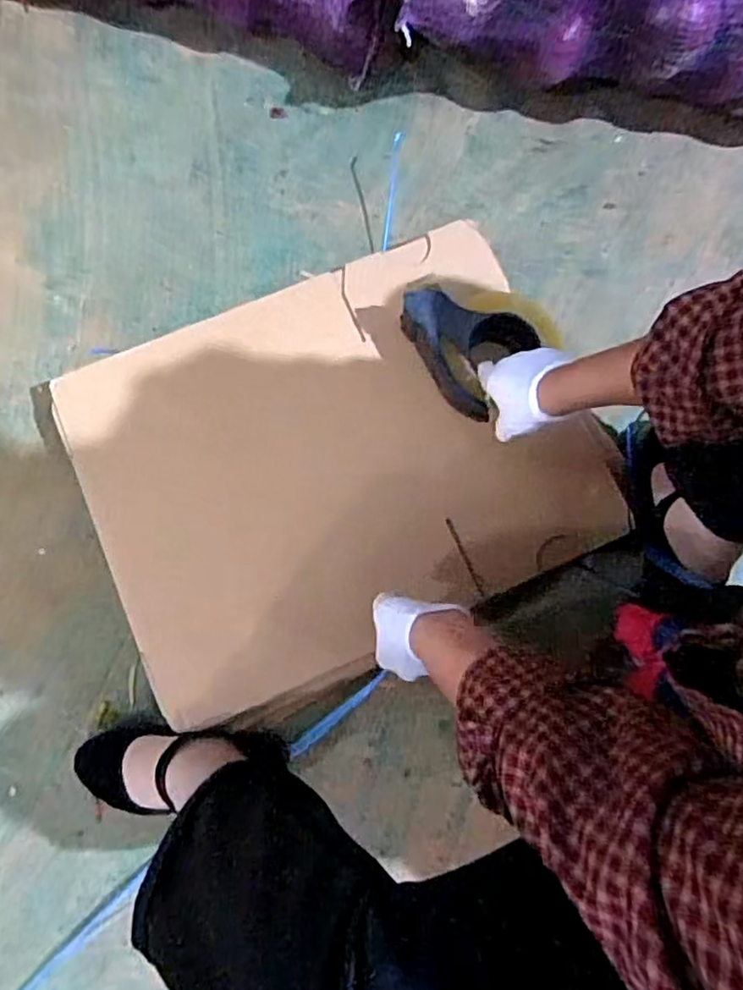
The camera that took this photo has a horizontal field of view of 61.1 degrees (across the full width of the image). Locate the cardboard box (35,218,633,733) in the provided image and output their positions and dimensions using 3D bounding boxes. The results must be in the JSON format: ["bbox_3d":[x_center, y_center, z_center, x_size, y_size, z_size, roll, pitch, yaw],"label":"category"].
[{"bbox_3d":[-0.038,-0.036,0.700,0.520,0.066,0.422,-24,80,-6],"label":"cardboard box"}]

